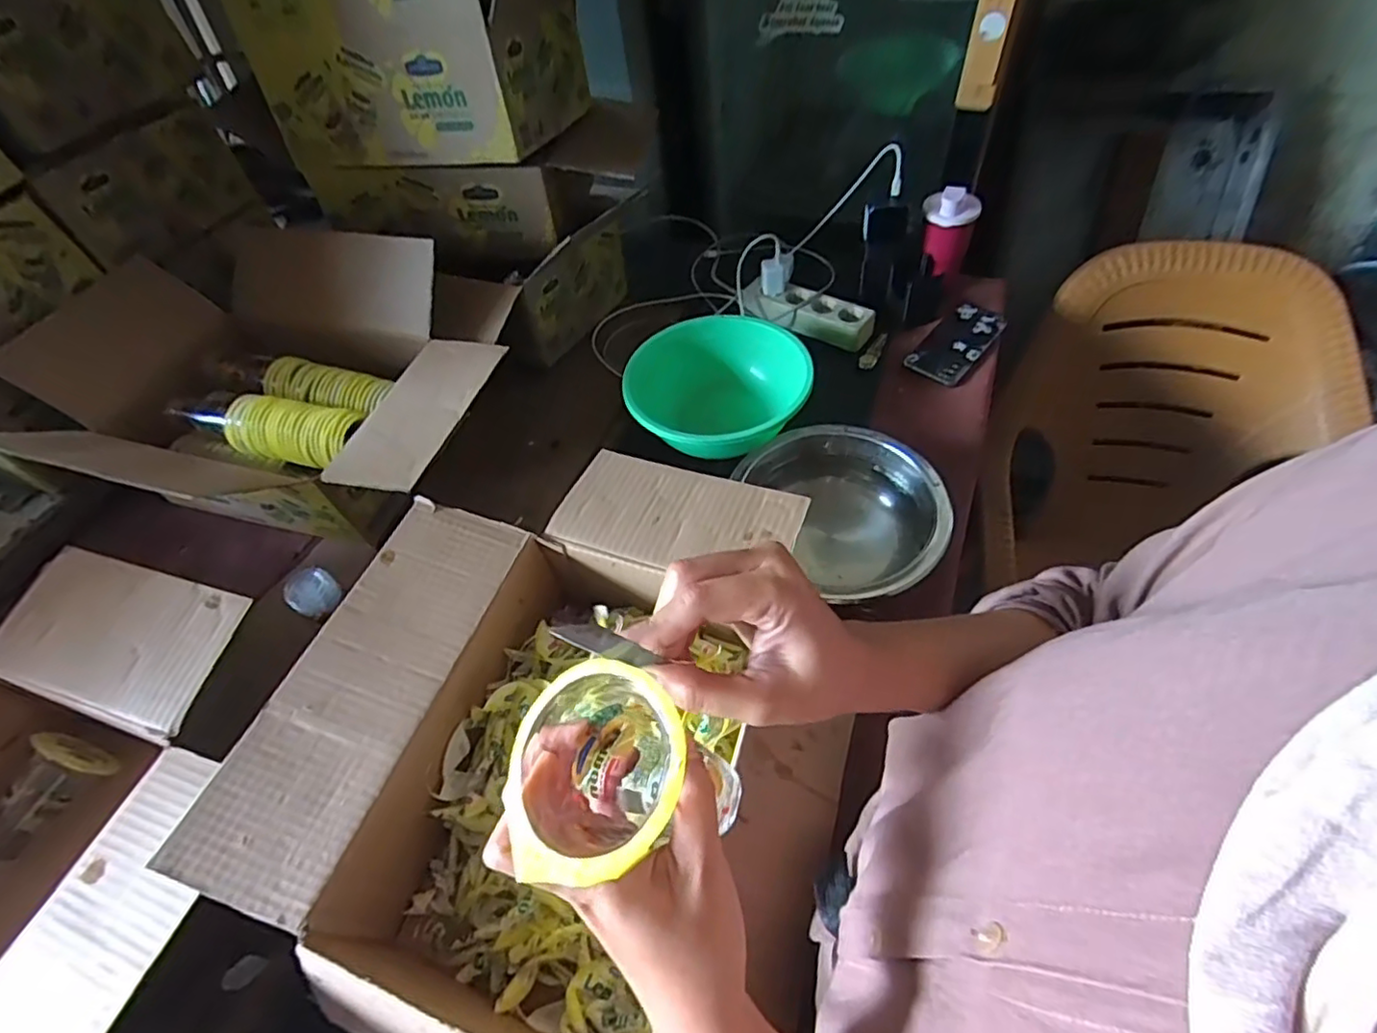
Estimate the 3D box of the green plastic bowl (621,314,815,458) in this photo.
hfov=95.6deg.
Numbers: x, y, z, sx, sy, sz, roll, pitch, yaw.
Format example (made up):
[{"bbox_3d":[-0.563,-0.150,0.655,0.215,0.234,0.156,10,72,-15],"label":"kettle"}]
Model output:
[{"bbox_3d":[0.033,-0.151,0.805,0.214,0.093,0.205,-2,53,3],"label":"green plastic bowl"}]

